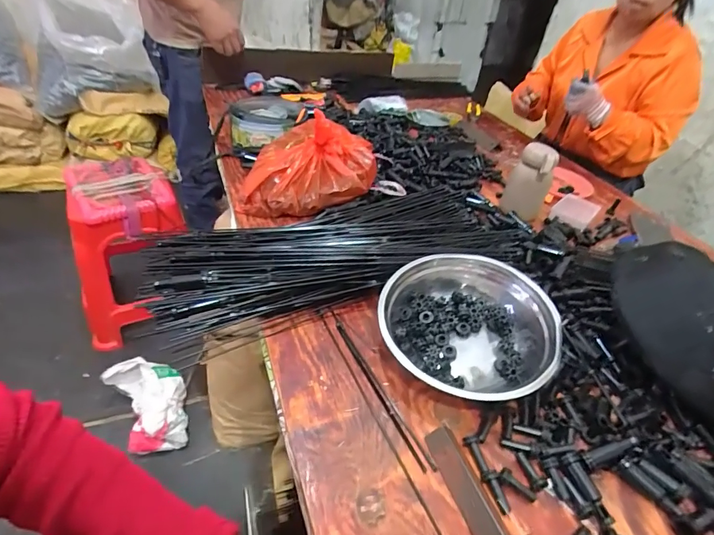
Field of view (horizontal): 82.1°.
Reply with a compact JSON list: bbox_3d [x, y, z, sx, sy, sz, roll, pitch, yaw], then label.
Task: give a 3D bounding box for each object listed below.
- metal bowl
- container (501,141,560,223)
[{"bbox_3d":[0.138,0.073,0.528,0.200,0.076,0.218,5,39,-4],"label":"metal bowl"},{"bbox_3d":[0.345,-0.171,0.821,0.079,0.146,0.063,24,42,19],"label":"container"}]

